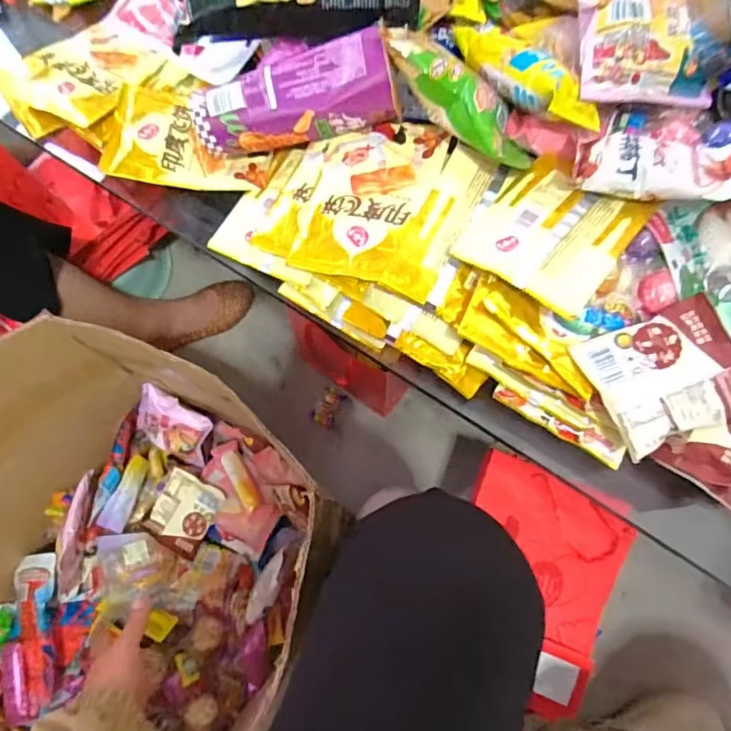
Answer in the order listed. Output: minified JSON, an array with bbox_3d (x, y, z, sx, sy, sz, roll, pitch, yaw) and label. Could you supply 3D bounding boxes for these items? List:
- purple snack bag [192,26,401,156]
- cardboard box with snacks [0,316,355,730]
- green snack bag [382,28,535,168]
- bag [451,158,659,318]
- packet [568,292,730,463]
[{"bbox_3d":[-0.059,-0.226,0.423,0.170,0.058,0.047,-9,70,11],"label":"purple snack bag"},{"bbox_3d":[-0.316,0.249,0.557,0.388,0.329,0.470,37,75,12],"label":"cardboard box with snacks"},{"bbox_3d":[0.077,-0.209,0.403,0.149,0.038,0.057,36,72,-18],"label":"green snack bag"},{"bbox_3d":[0.140,-0.107,0.381,0.112,0.024,0.125,34,74,12],"label":"bag"},{"bbox_3d":[0.215,0.006,0.353,0.099,0.022,0.086,-21,71,-7],"label":"packet"}]

